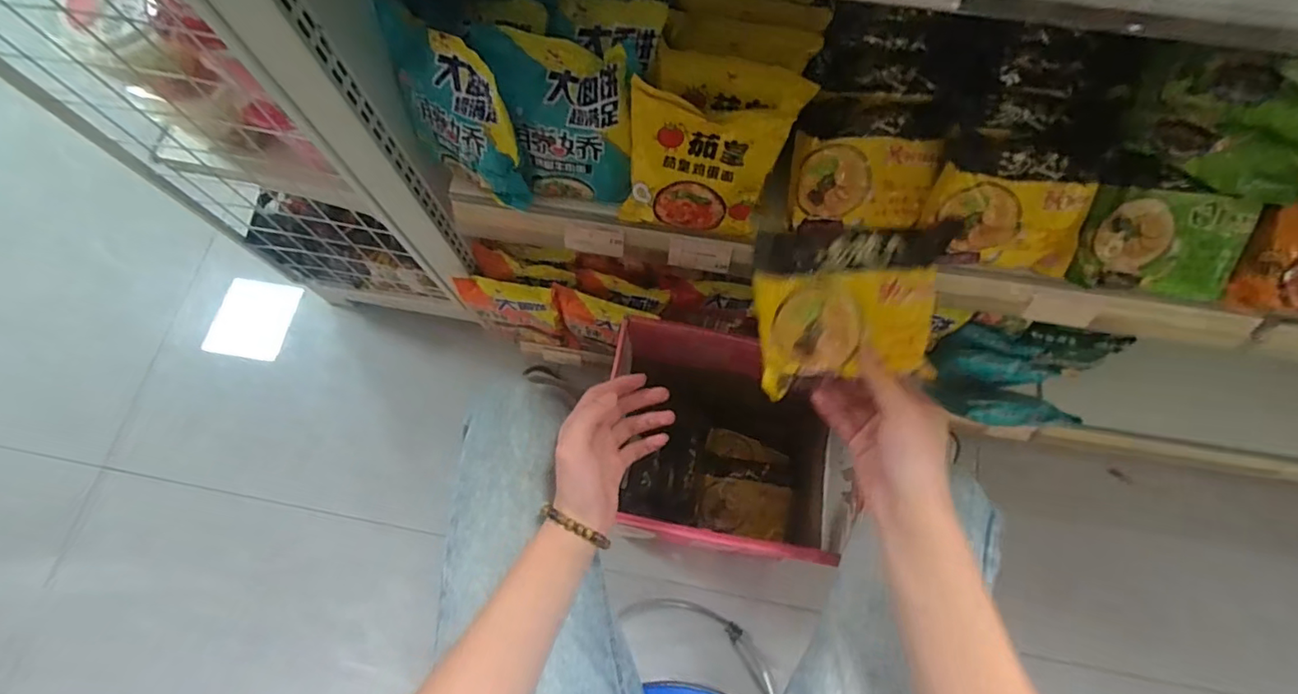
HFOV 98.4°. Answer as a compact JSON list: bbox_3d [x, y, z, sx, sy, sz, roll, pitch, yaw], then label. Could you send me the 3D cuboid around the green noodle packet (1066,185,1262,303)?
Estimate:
[{"bbox_3d":[0.499,-0.098,0.537,0.142,0.026,0.094,6,112,1],"label":"green noodle packet"}]

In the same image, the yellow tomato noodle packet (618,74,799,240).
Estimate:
[{"bbox_3d":[0.049,-0.172,0.537,0.146,0.147,0.043,10,46,4],"label":"yellow tomato noodle packet"}]

